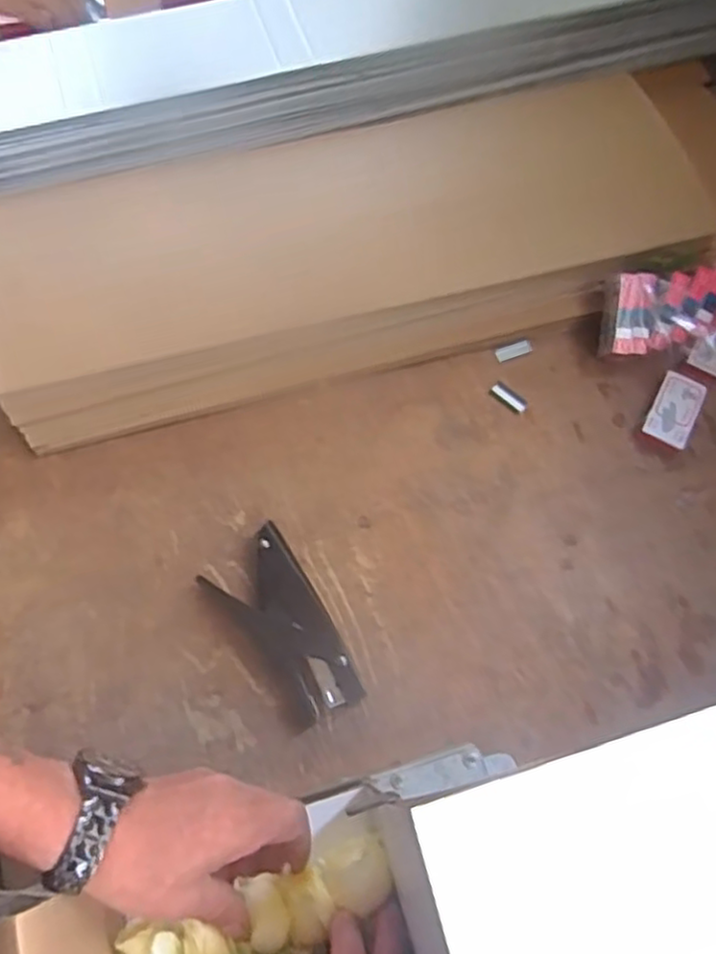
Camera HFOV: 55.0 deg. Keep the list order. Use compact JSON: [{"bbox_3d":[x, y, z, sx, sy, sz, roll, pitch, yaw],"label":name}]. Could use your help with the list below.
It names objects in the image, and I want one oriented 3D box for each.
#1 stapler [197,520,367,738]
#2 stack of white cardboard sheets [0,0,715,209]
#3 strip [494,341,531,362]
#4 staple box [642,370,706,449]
[{"bbox_3d":[-0.056,0.116,0.533,0.069,0.027,0.147,-33,73,-12],"label":"stapler"},{"bbox_3d":[0.013,-0.439,0.695,0.965,0.091,0.157,-17,71,-7],"label":"stack of white cardboard sheets"},{"bbox_3d":[0.145,-0.118,0.639,0.034,0.004,0.012,-18,71,-8],"label":"strip"},{"bbox_3d":[0.280,-0.057,0.611,0.039,0.013,0.069,26,71,8],"label":"staple box"}]

